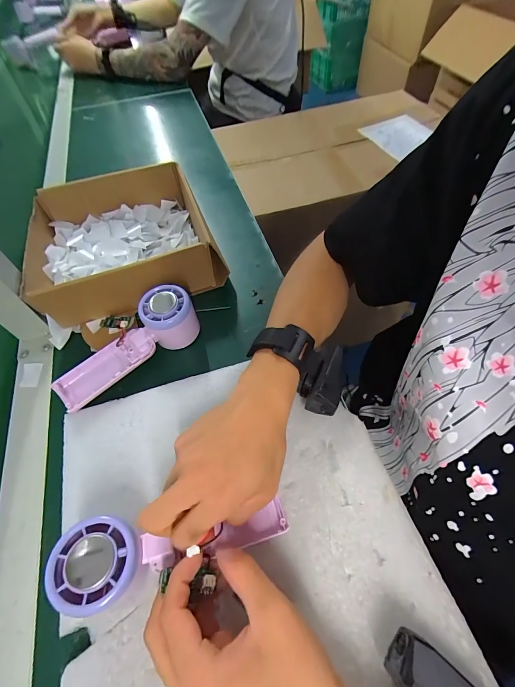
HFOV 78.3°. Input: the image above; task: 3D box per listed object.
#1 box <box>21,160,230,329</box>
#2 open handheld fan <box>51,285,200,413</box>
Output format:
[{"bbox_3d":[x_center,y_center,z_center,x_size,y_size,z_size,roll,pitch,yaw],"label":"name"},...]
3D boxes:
[{"bbox_3d":[-0.183,-0.141,0.436,0.223,0.075,0.211,-18,57,-8],"label":"box"},{"bbox_3d":[-0.140,0.005,0.354,0.168,0.057,0.066,-38,61,-5],"label":"open handheld fan"}]

